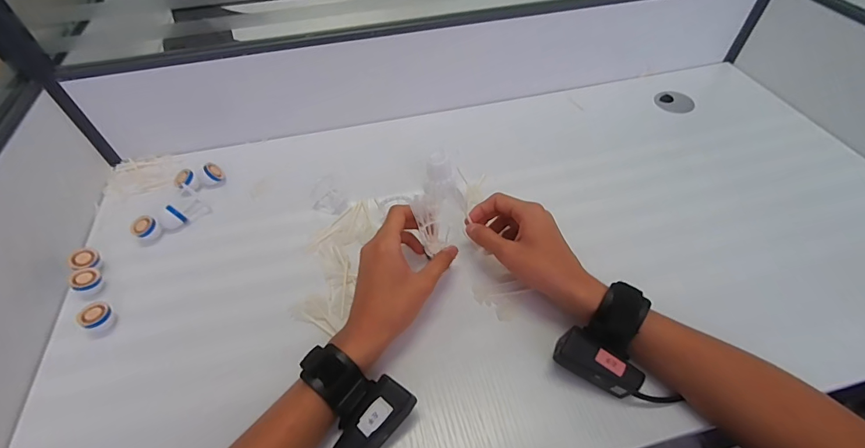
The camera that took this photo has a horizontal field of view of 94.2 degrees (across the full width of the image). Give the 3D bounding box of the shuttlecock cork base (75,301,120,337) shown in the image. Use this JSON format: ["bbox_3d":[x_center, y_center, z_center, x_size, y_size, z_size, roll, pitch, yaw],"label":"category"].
[{"bbox_3d":[-0.334,0.097,0.405,0.021,0.030,0.028,25,54,20],"label":"shuttlecock cork base"}]

